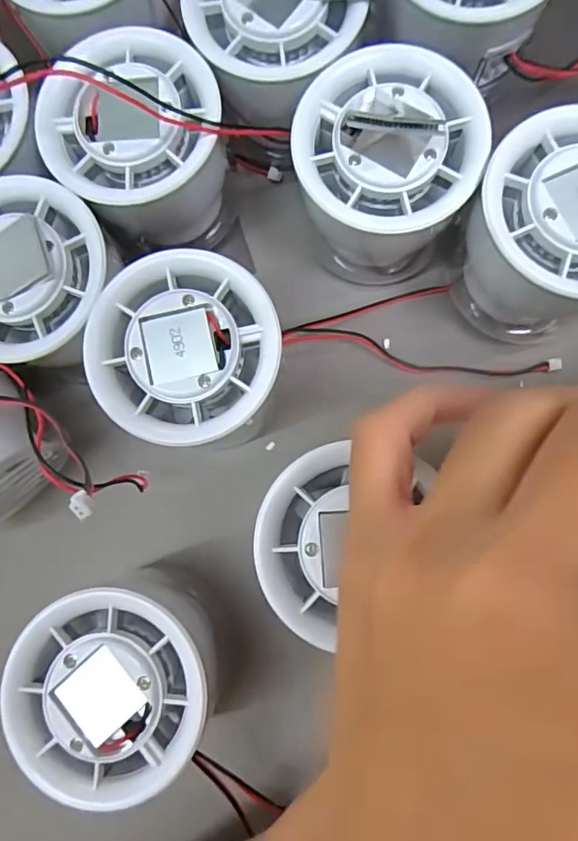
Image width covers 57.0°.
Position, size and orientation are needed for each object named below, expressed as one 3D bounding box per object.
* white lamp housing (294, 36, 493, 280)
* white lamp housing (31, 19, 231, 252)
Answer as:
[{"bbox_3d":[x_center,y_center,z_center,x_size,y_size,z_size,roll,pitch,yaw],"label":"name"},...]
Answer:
[{"bbox_3d":[0.032,-0.080,0.182,0.055,0.054,0.057,-1,83,5],"label":"white lamp housing"},{"bbox_3d":[-0.047,-0.091,0.186,0.054,0.055,0.055,-1,83,5],"label":"white lamp housing"}]

